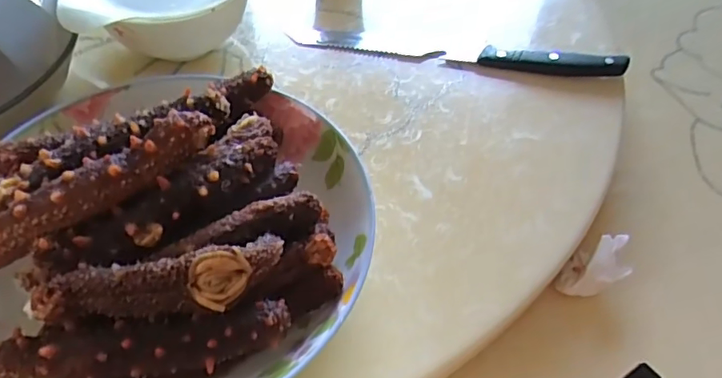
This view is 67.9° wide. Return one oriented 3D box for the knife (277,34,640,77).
[{"bbox_3d":[0.070,-0.098,0.388,0.238,0.009,0.017,8,51,2],"label":"knife"}]

